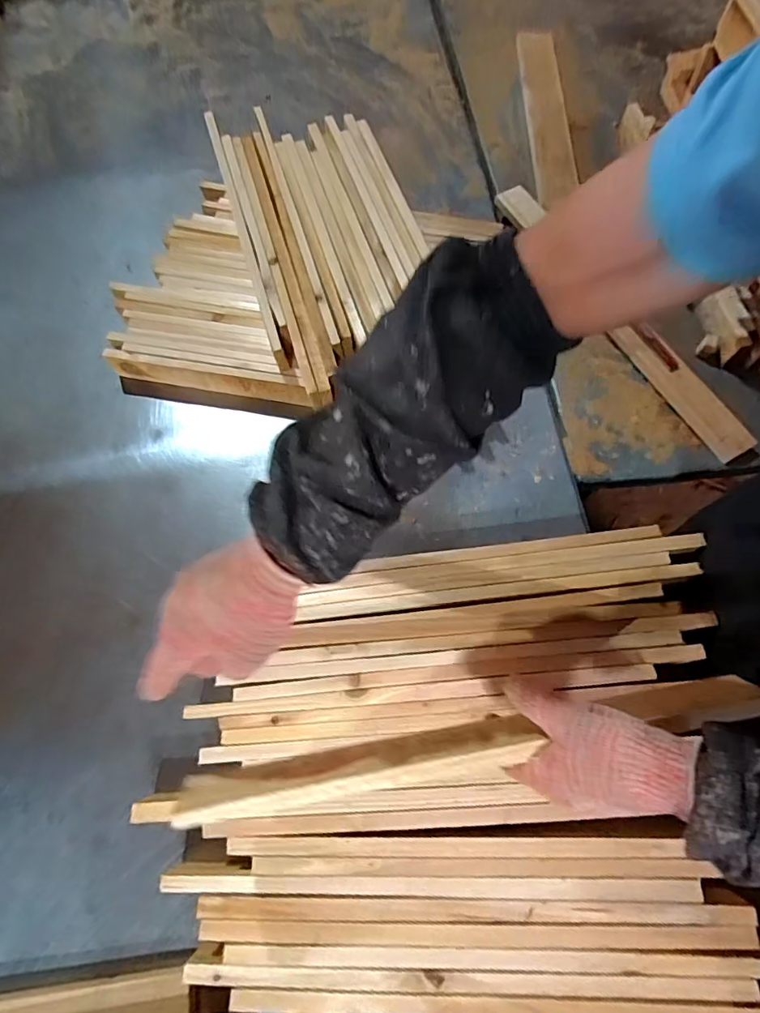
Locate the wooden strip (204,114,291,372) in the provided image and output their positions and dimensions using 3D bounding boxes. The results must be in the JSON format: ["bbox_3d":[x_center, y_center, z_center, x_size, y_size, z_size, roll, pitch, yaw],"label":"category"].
[{"bbox_3d":[-0.201,-0.400,0.726,0.017,0.042,0.473,-17,69,-5],"label":"wooden strip"}]

